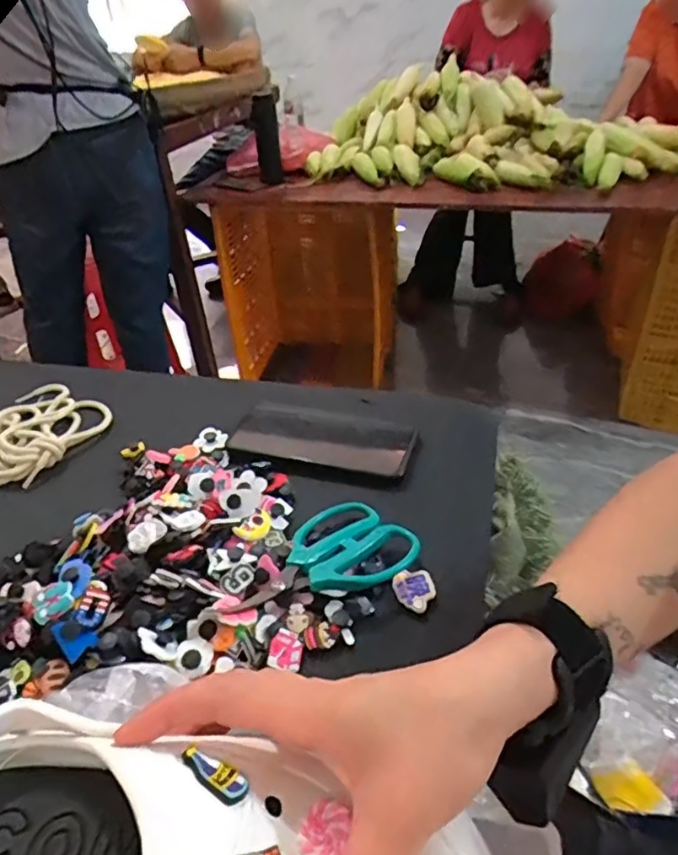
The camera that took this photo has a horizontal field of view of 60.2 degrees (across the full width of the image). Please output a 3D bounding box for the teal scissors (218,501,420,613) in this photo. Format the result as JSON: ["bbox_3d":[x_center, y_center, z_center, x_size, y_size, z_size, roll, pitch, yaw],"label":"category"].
[{"bbox_3d":[-0.017,0.093,0.406,0.132,0.020,0.085,-29,43,-30],"label":"teal scissors"}]

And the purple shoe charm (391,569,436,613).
[{"bbox_3d":[0.051,0.109,0.394,0.027,0.004,0.029,-5,51,7],"label":"purple shoe charm"}]

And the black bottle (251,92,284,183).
[{"bbox_3d":[-0.210,-0.840,1.707,0.075,0.224,0.071,-5,36,-1],"label":"black bottle"}]

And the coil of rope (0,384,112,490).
[{"bbox_3d":[-0.302,-0.002,0.571,0.132,0.020,0.122,20,43,29],"label":"coil of rope"}]

